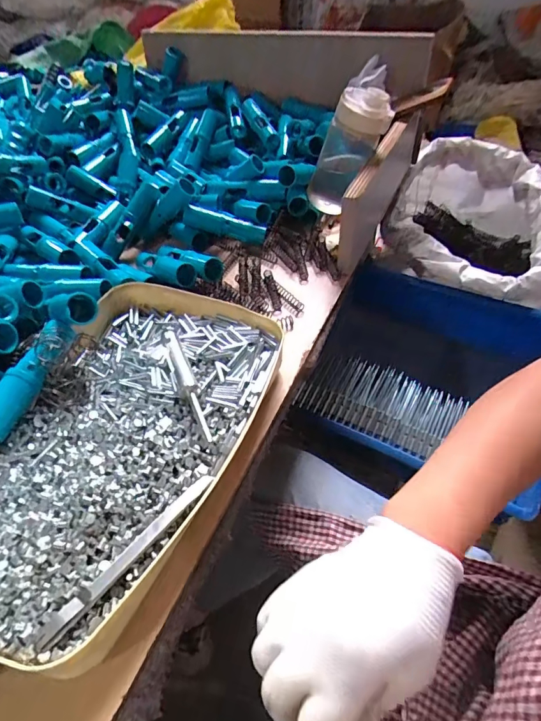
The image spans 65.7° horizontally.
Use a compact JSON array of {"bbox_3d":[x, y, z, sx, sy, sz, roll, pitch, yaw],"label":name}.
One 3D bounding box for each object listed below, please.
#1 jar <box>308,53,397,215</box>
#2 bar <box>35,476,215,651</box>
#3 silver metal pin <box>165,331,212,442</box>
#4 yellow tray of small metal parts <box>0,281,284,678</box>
[{"bbox_3d":[0.110,-0.309,0.582,0.087,0.197,0.083,4,67,-10],"label":"jar"},{"bbox_3d":[-0.089,0.124,0.277,0.012,0.010,0.136,28,53,28],"label":"bar"},{"bbox_3d":[-0.080,0.016,0.387,0.014,0.013,0.147,-18,47,-13],"label":"silver metal pin"},{"bbox_3d":[-0.142,0.057,0.372,0.237,0.046,0.334,15,48,18],"label":"yellow tray of small metal parts"}]

